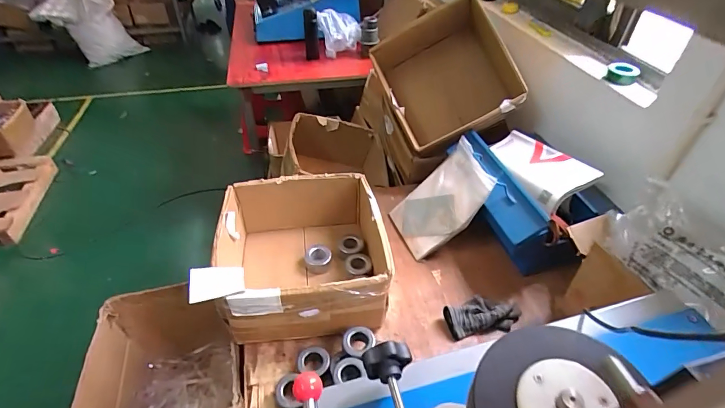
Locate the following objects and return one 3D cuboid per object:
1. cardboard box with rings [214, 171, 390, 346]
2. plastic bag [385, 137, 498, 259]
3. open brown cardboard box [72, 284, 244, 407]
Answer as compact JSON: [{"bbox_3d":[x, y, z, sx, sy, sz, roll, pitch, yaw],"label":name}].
[{"bbox_3d":[-0.131,0.104,0.866,0.349,0.183,0.362,-5,42,-7],"label":"cardboard box with rings"},{"bbox_3d":[0.197,-0.009,0.978,0.031,0.279,0.182,24,24,-38],"label":"plastic bag"},{"bbox_3d":[-0.403,0.408,0.875,0.285,0.312,0.321,-12,44,-14],"label":"open brown cardboard box"}]

